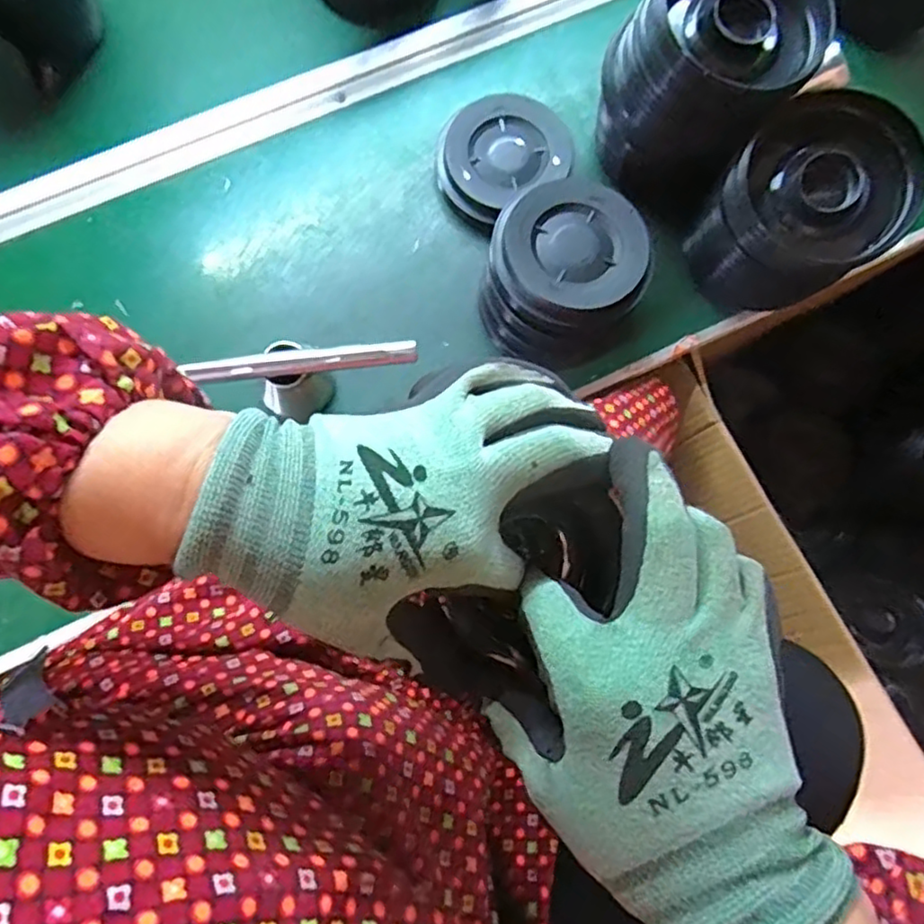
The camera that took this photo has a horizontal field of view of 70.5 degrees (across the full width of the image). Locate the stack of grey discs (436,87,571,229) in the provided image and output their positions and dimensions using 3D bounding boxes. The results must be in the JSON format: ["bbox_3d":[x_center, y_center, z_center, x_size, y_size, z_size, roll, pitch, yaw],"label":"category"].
[{"bbox_3d":[0.033,-0.270,0.574,0.109,0.027,0.097,-31,82,-6],"label":"stack of grey discs"}]

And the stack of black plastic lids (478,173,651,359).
[{"bbox_3d":[0.081,-0.151,0.531,0.121,0.084,0.119,15,80,1],"label":"stack of black plastic lids"}]

